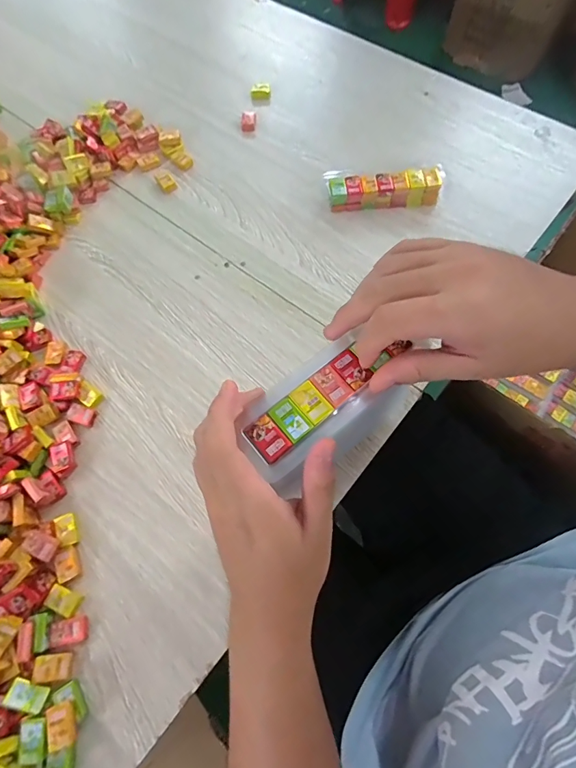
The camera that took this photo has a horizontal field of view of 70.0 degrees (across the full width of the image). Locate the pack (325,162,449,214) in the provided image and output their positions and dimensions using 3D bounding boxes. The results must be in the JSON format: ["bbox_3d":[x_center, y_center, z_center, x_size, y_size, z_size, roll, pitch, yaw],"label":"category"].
[{"bbox_3d":[0.111,-0.225,0.477,0.132,0.032,0.035,-1,66,2],"label":"pack"}]

